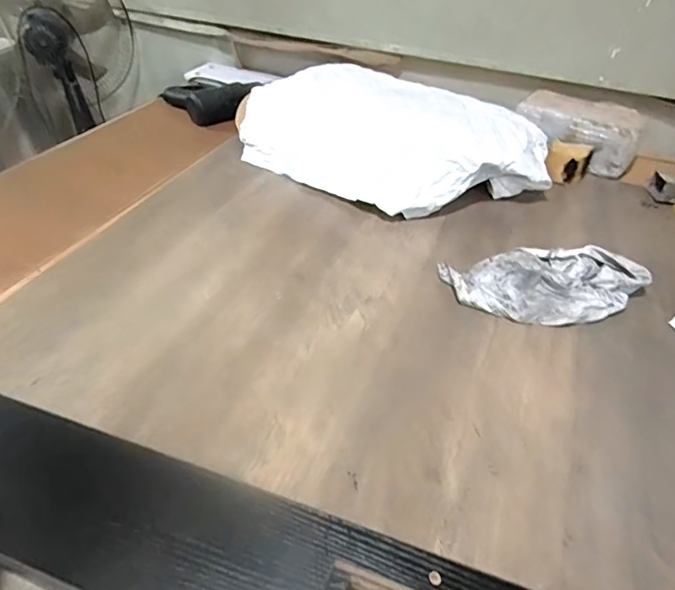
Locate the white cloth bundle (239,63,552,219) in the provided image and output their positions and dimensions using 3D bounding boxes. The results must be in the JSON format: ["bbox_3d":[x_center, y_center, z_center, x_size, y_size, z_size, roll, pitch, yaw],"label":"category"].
[{"bbox_3d":[0.101,-0.298,0.943,0.564,0.113,0.347,29,48,26],"label":"white cloth bundle"}]

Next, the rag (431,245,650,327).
[{"bbox_3d":[0.295,-0.016,0.690,0.284,0.049,0.127,-4,43,-7],"label":"rag"}]

